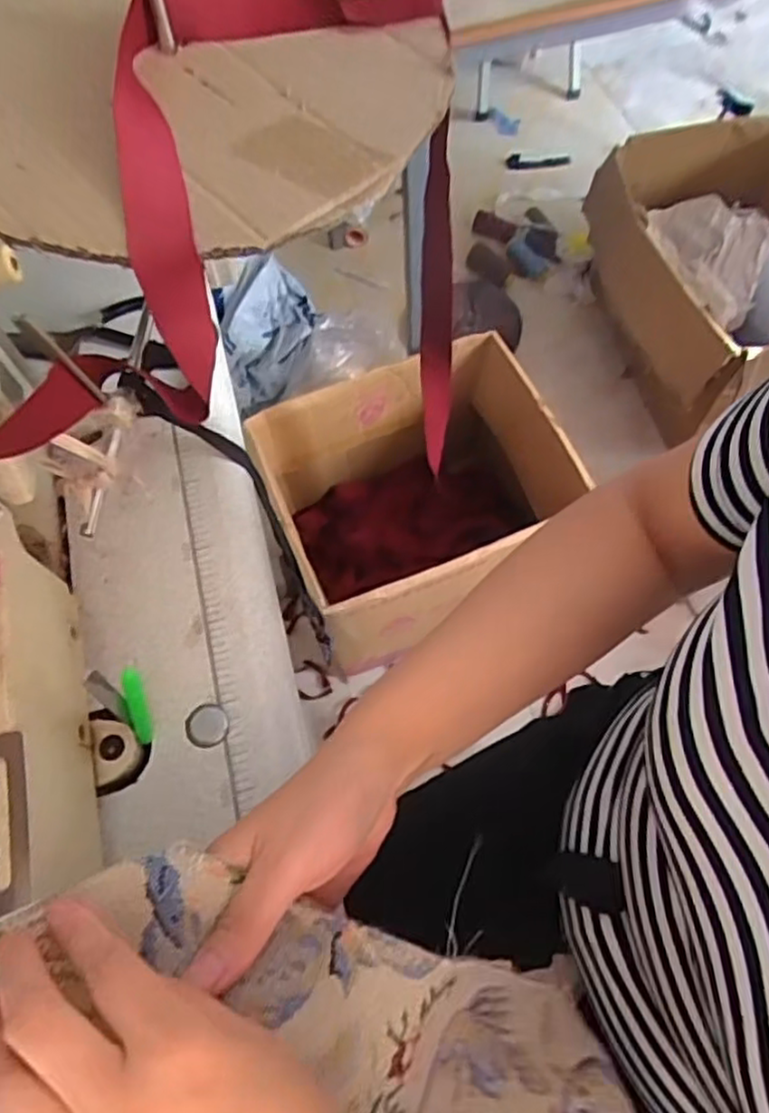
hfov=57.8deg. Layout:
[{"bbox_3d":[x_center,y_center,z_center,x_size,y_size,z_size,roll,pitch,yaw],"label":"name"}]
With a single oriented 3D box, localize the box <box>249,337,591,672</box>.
[{"bbox_3d":[0.050,-0.070,1.063,0.397,0.335,0.340,-26,67,-9],"label":"box"}]

